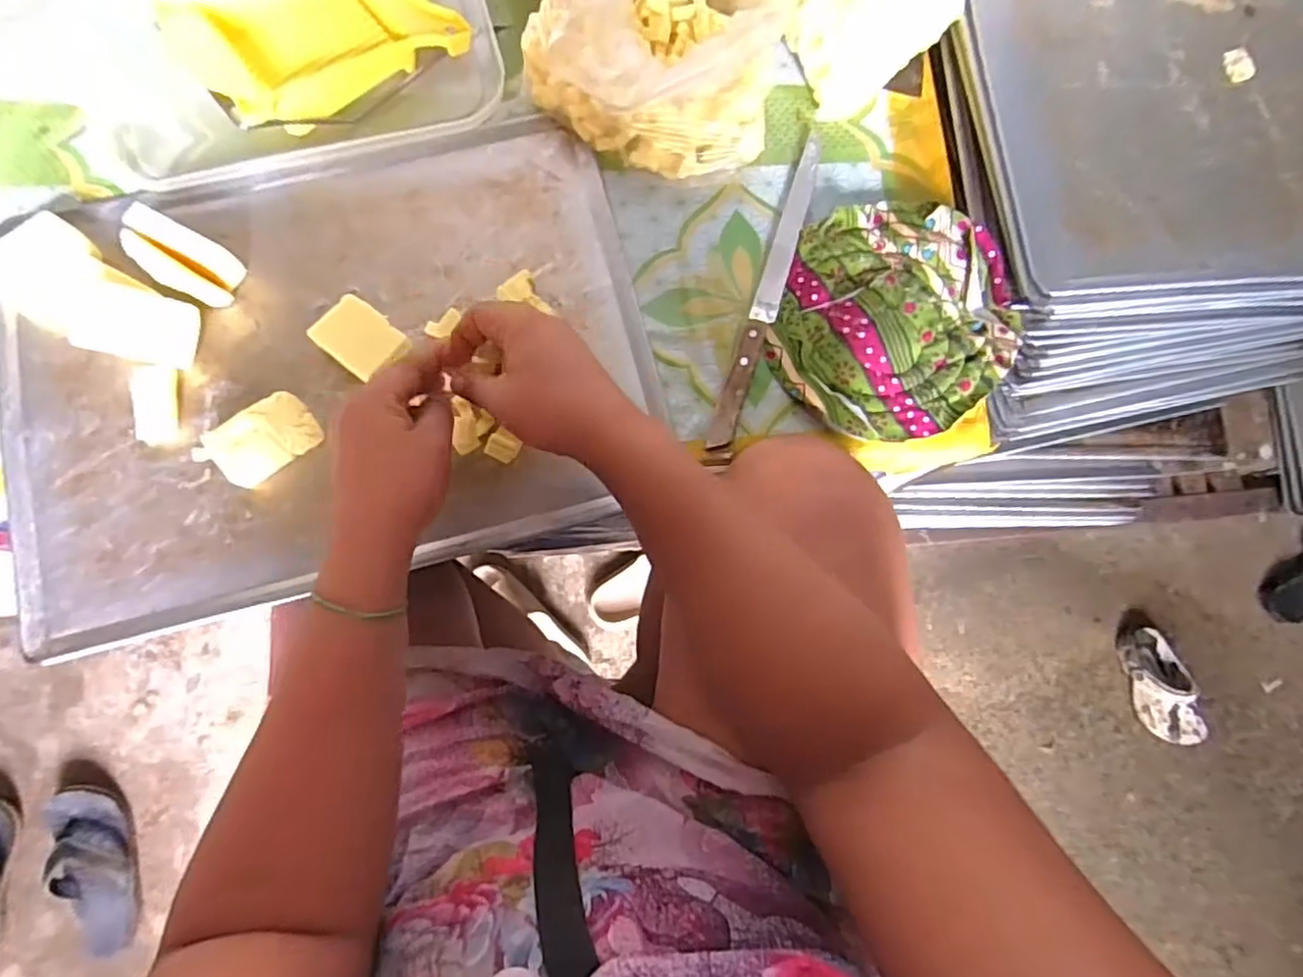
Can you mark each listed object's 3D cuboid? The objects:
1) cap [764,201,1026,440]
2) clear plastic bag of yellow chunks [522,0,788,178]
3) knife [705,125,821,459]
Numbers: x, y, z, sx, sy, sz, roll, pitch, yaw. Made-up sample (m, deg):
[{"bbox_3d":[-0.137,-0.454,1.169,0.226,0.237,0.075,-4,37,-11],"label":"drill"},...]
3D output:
[{"bbox_3d":[0.185,-0.124,0.489,0.172,0.025,0.178,0,80,-2],"label":"cap"},{"bbox_3d":[0.004,-0.331,0.458,0.192,0.147,0.166,-7,80,-3],"label":"clear plastic bag of yellow chunks"},{"bbox_3d":[0.091,-0.154,0.498,0.019,0.014,0.266,19,79,1],"label":"knife"}]

